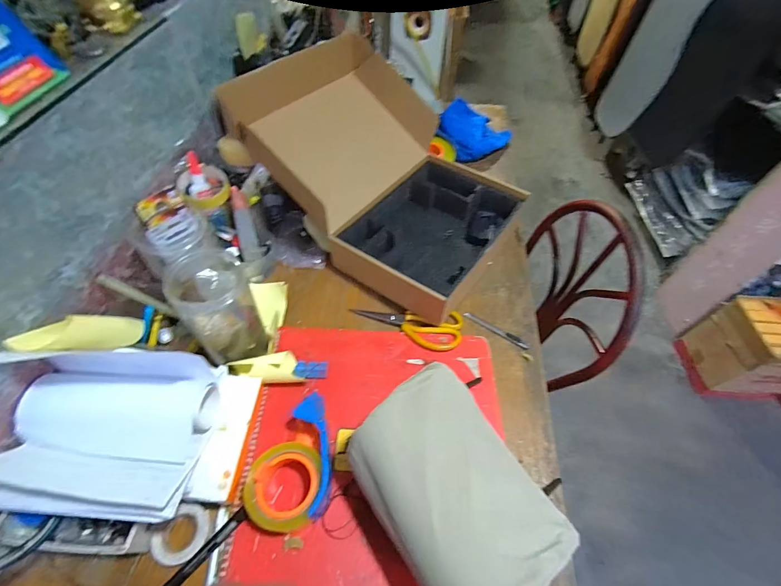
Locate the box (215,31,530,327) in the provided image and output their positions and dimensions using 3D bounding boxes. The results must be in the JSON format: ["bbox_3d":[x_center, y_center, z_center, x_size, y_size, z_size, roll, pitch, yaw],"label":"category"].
[{"bbox_3d":[-0.004,-0.236,0.733,0.480,0.240,0.361,31,58,19],"label":"box"}]

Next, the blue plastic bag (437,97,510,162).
[{"bbox_3d":[0.236,-0.458,1.021,0.199,0.040,0.276,18,55,10],"label":"blue plastic bag"}]

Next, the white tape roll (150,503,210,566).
[{"bbox_3d":[-0.264,0.304,0.460,0.060,0.018,0.062,1,54,-2],"label":"white tape roll"}]

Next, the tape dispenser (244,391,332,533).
[{"bbox_3d":[-0.131,0.224,0.487,0.098,0.056,0.153,-1,54,-4],"label":"tape dispenser"}]

